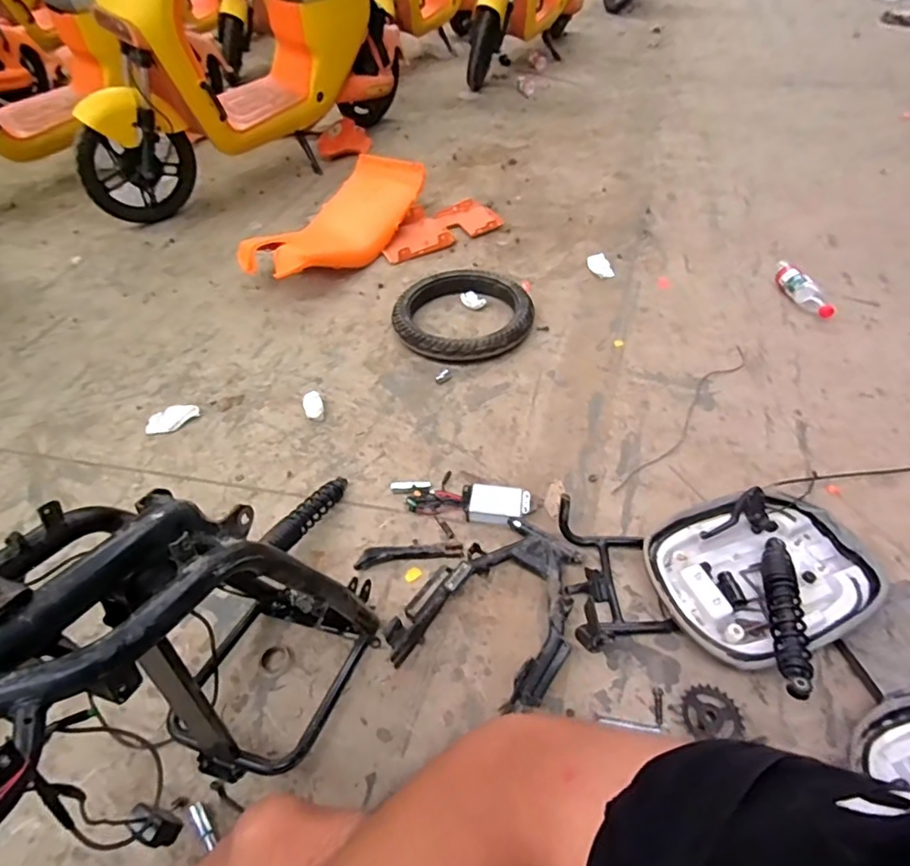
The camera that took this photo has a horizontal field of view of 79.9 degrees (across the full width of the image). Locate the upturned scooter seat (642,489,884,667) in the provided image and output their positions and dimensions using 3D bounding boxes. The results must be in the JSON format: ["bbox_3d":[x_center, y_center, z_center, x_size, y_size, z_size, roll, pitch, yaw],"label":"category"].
[{"bbox_3d":[0.507,0.235,0.910,0.372,0.070,0.270,-18,50,-14],"label":"upturned scooter seat"}]

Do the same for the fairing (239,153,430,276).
[{"bbox_3d":[-0.359,-0.644,1.694,0.277,0.161,0.667,27,54,23],"label":"fairing"}]

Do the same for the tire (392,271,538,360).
[{"bbox_3d":[0.023,-0.309,1.431,0.349,0.067,0.324,-1,48,1],"label":"tire"}]

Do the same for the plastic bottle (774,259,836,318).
[{"bbox_3d":[0.935,-0.390,1.471,0.081,0.057,0.240,-3,48,-1],"label":"plastic bottle"}]

